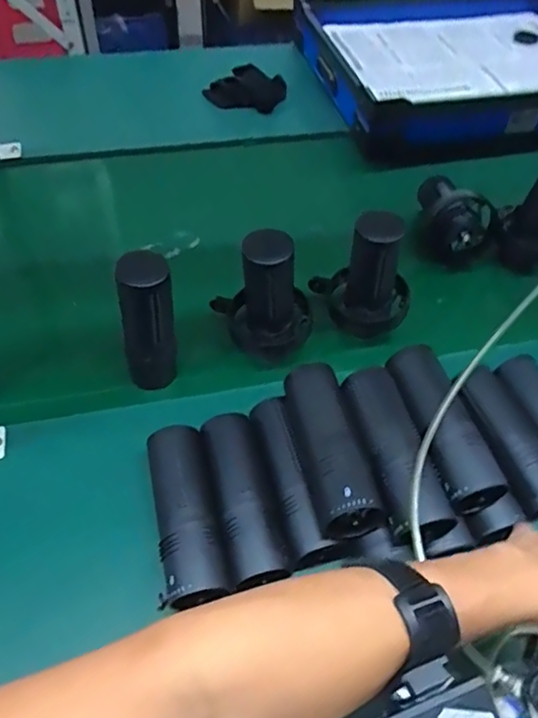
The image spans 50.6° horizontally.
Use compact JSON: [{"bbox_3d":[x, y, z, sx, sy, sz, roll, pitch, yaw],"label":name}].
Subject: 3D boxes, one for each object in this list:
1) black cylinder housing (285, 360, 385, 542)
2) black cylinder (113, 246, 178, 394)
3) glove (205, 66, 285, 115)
[{"bbox_3d":[0.054,0.078,0.533,0.059,0.062,0.167,-9,54,-10],"label":"black cylinder housing"},{"bbox_3d":[-0.129,-0.037,0.613,0.056,0.164,0.046,-5,53,-7],"label":"black cylinder"},{"bbox_3d":[-0.041,-0.487,1.042,0.150,0.058,0.076,-7,54,-8],"label":"glove"}]

